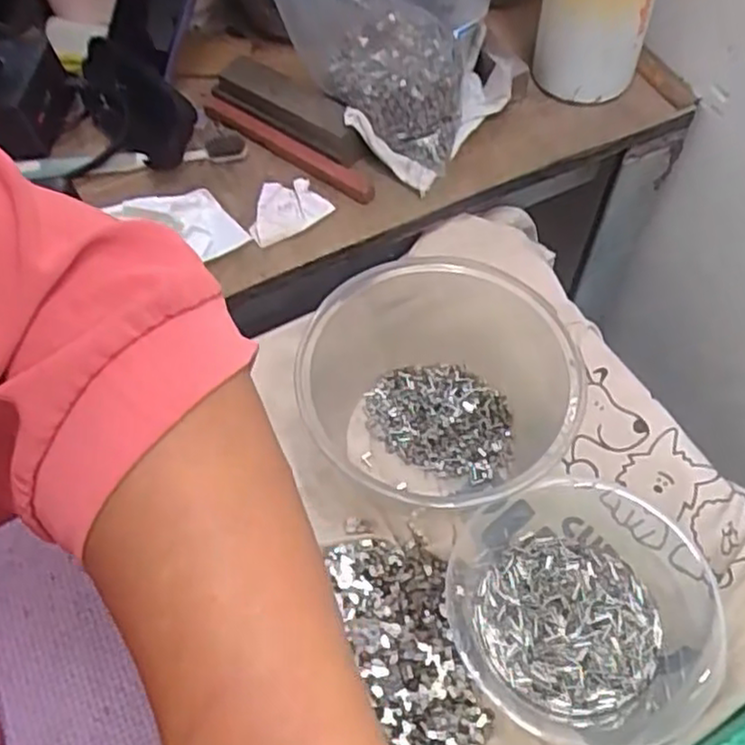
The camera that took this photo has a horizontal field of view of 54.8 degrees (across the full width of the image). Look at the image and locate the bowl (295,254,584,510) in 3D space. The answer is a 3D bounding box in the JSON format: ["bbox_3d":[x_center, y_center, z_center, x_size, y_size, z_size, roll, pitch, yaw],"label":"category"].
[{"bbox_3d":[0.035,-0.004,0.404,0.149,0.076,0.136,-2,61,3],"label":"bowl"}]

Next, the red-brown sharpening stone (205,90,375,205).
[{"bbox_3d":[-0.060,-0.155,0.487,0.149,0.016,0.018,31,67,19],"label":"red-brown sharpening stone"}]

